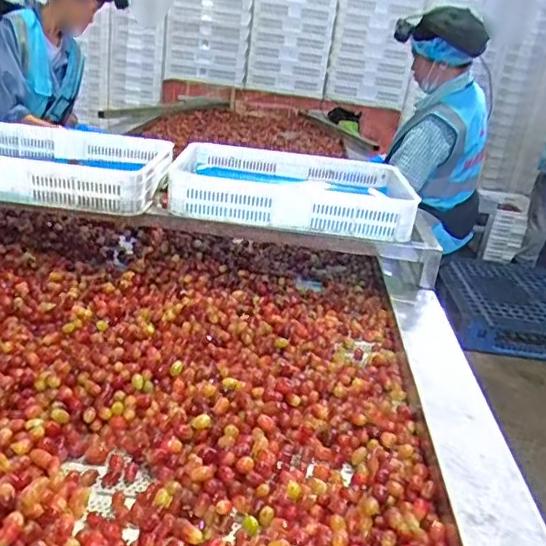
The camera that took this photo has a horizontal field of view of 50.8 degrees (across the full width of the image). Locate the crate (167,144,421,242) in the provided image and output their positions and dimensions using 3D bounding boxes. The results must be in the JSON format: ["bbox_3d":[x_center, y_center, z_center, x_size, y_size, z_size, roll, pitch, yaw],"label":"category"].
[{"bbox_3d":[0.045,-0.239,1.588,0.643,0.130,0.450,8,23,6],"label":"crate"}]

